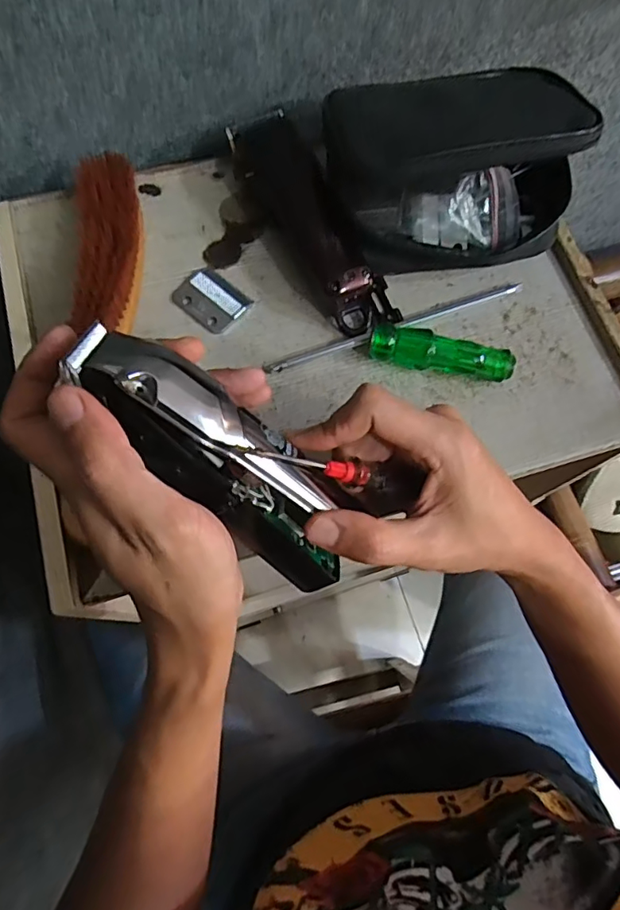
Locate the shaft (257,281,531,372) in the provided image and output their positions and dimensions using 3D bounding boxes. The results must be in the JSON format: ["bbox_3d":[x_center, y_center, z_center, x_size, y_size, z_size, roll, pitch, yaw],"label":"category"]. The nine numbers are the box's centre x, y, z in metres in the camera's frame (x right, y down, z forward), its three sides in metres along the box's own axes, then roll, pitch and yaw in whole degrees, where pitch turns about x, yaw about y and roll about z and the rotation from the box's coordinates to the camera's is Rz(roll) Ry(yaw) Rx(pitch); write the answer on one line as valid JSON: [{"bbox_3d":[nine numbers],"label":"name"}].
[{"bbox_3d":[0.059,-0.088,0.365,0.186,0.008,0.010,-19,71,-8],"label":"shaft"}]

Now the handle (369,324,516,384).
[{"bbox_3d":[0.085,-0.065,0.350,0.090,0.021,0.021,11,70,3],"label":"handle"}]

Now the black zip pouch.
[{"bbox_3d":[0.091,-0.188,0.356,0.158,0.096,0.109,2,70,-1],"label":"black zip pouch"}]

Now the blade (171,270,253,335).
[{"bbox_3d":[-0.069,-0.108,0.370,0.047,0.005,0.038,42,74,13],"label":"blade"}]

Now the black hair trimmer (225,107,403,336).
[{"bbox_3d":[-0.002,-0.166,0.368,0.062,0.055,0.173,-25,72,-10],"label":"black hair trimmer"}]

